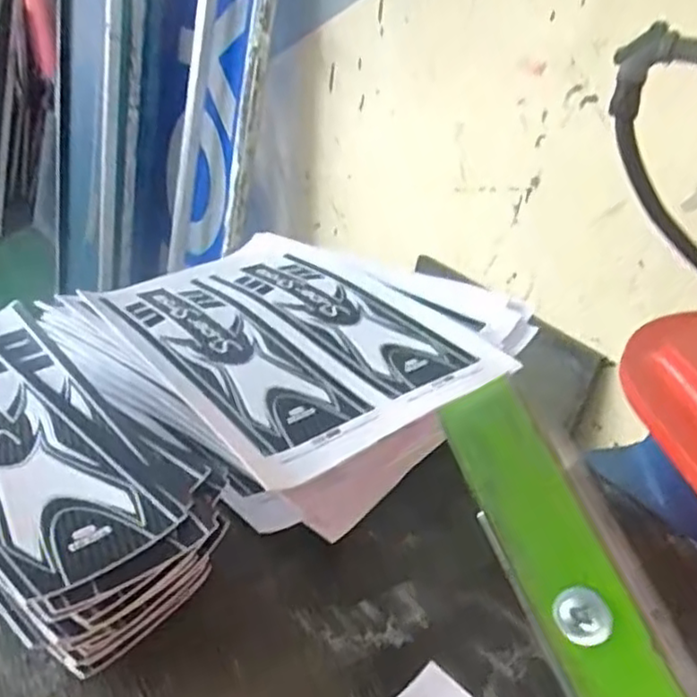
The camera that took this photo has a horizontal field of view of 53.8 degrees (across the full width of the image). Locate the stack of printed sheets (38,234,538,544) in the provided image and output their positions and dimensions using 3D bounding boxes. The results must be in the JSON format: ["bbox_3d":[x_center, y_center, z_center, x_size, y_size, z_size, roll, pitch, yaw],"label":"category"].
[{"bbox_3d":[-0.067,-0.007,0.595,0.287,0.061,0.359,-24,42,-36],"label":"stack of printed sheets"}]

